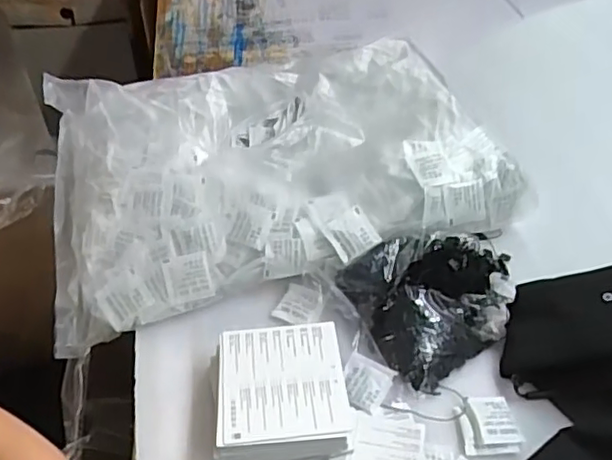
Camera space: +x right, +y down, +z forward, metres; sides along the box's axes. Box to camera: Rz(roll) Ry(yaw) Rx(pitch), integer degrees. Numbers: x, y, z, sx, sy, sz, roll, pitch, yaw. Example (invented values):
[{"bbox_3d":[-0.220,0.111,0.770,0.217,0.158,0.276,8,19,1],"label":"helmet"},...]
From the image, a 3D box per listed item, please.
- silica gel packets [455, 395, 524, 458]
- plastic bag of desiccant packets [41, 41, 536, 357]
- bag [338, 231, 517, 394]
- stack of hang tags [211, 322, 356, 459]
[{"bbox_3d":[0.137,0.146,0.463,0.044,0.007,0.046,-5,42,-5],"label":"silica gel packets"},{"bbox_3d":[-0.044,-0.076,0.671,0.447,0.099,0.353,-11,43,-11],"label":"plastic bag of desiccant packets"},{"bbox_3d":[0.116,0.053,0.529,0.143,0.052,0.119,-21,46,-21],"label":"bag"},{"bbox_3d":[-0.019,0.125,0.467,0.099,0.041,0.105,-7,42,-6],"label":"stack of hang tags"}]

